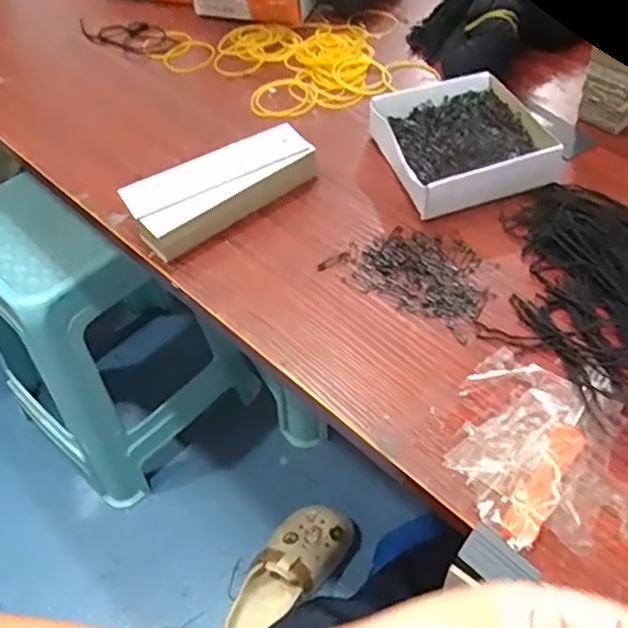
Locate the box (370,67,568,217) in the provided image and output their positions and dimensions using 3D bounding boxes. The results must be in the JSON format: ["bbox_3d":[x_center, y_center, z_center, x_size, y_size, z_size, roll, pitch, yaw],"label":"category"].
[{"bbox_3d":[0.102,-0.120,0.437,0.106,0.029,0.112,-10,52,-5],"label":"box"}]

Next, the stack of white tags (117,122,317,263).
[{"bbox_3d":[-0.058,-0.083,0.421,0.123,0.037,0.043,-34,57,-21],"label":"stack of white tags"}]

